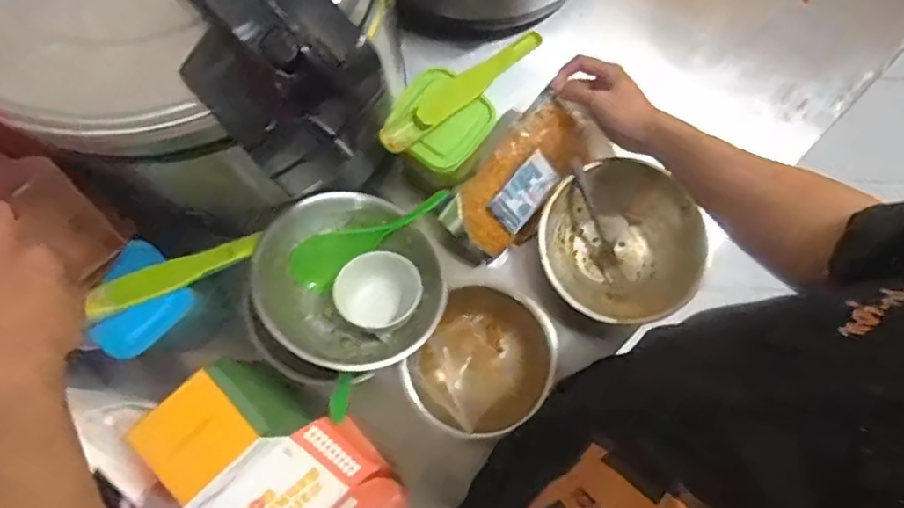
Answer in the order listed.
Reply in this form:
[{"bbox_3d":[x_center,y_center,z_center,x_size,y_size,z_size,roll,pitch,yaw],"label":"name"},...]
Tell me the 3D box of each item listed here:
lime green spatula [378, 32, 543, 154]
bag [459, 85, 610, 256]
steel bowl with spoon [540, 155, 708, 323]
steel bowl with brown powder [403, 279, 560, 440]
[{"bbox_3d":[0.014,-0.176,0.628,0.209,0.028,0.032,-37,83,-7],"label":"lime green spatula"},{"bbox_3d":[0.087,-0.095,0.706,0.194,0.048,0.110,-46,111,-2],"label":"bag"},{"bbox_3d":[0.208,-0.011,0.726,0.205,0.078,0.193,0,80,-1],"label":"steel bowl with spoon"},{"bbox_3d":[0.038,0.124,0.672,0.148,0.081,0.163,33,81,5],"label":"steel bowl with brown powder"}]

